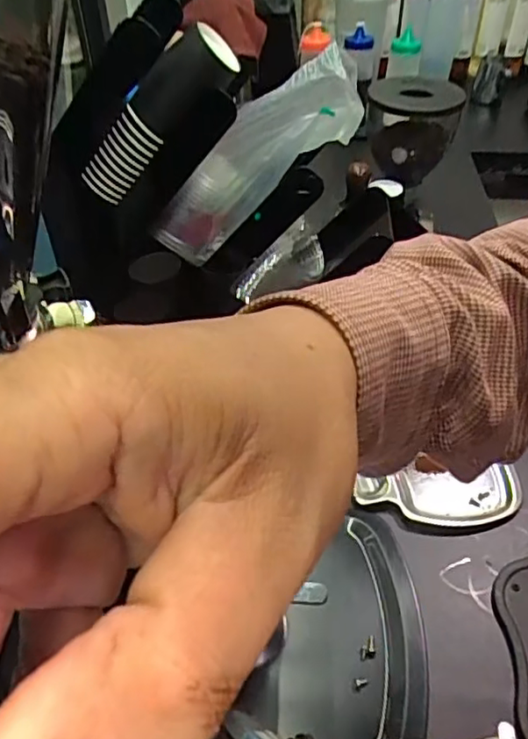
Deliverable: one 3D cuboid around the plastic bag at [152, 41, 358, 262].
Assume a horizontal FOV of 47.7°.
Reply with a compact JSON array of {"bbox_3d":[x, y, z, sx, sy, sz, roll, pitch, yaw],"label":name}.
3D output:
[{"bbox_3d":[-0.004,-0.198,0.582,0.095,0.254,0.051,37,39,-22],"label":"plastic bag"}]

